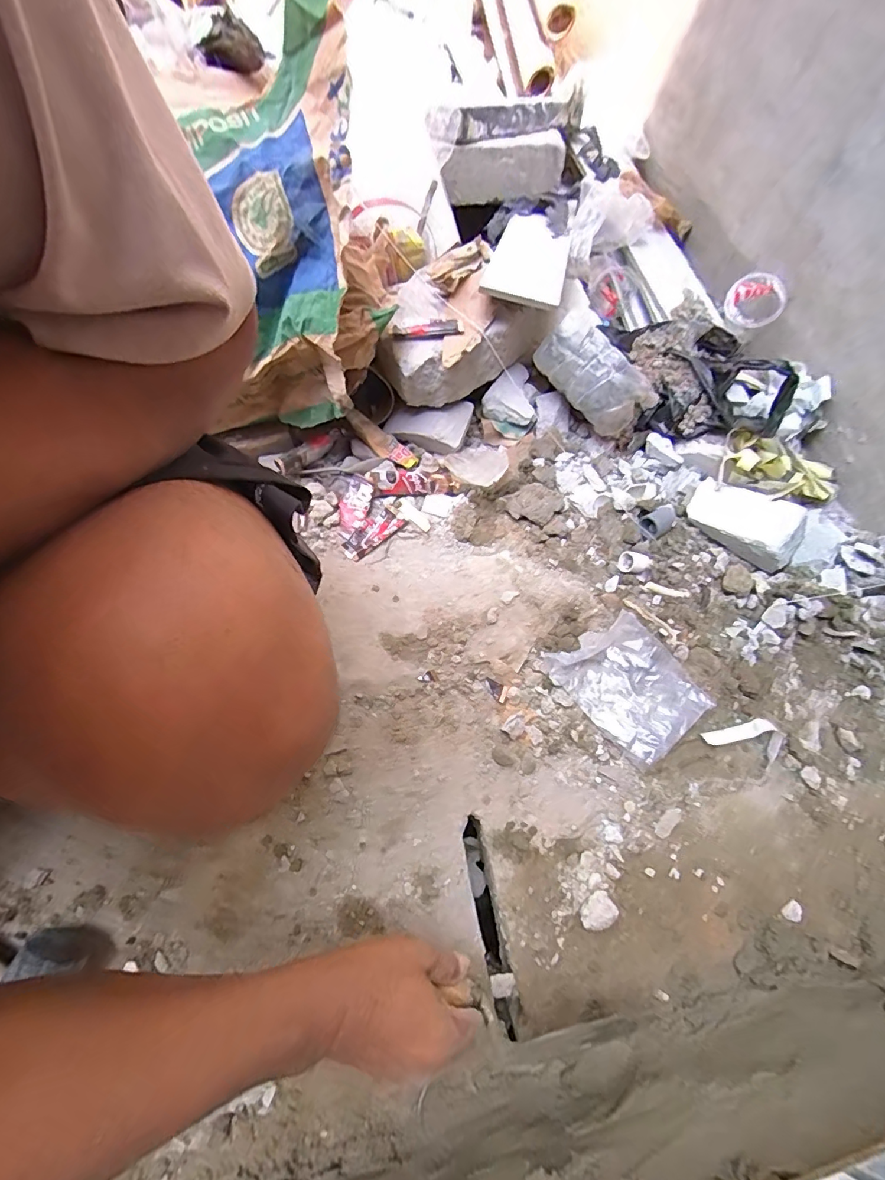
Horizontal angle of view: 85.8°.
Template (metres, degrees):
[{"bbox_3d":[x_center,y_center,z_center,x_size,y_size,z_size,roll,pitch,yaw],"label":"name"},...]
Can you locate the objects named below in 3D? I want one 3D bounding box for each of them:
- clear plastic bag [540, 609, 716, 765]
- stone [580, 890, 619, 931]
[{"bbox_3d":[0.216,0.109,0.552,0.118,0.026,0.151,-36,72,-15],"label":"clear plastic bag"},{"bbox_3d":[0.155,0.323,0.478,0.036,0.018,0.029,-31,71,-13],"label":"stone"}]

